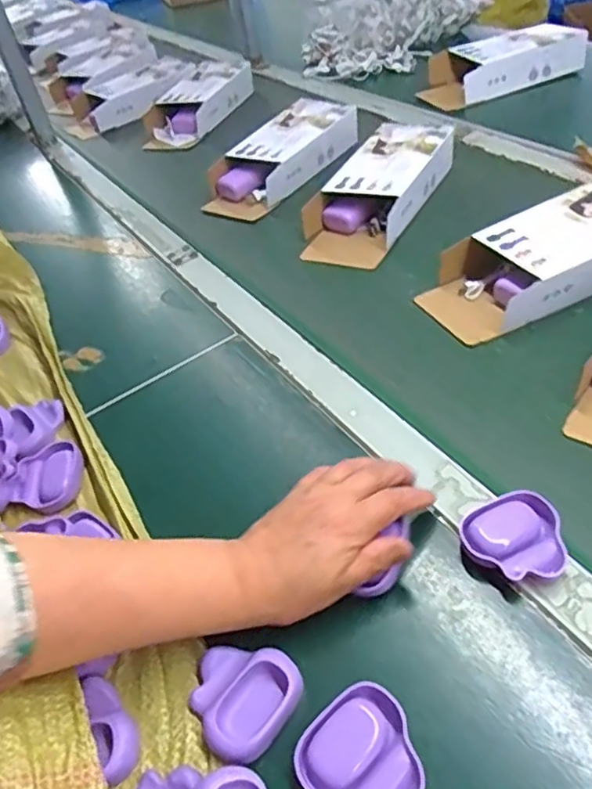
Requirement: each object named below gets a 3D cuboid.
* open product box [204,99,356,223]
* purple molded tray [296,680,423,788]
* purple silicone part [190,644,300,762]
[{"bbox_3d":[-0.020,-0.327,0.850,0.110,0.066,0.247,32,70,35],"label":"open product box"},{"bbox_3d":[0.036,0.192,0.327,0.061,0.013,0.061,-32,47,-27],"label":"purple molded tray"},{"bbox_3d":[-0.031,0.177,0.367,0.061,0.016,0.062,-31,47,-26],"label":"purple silicone part"}]

